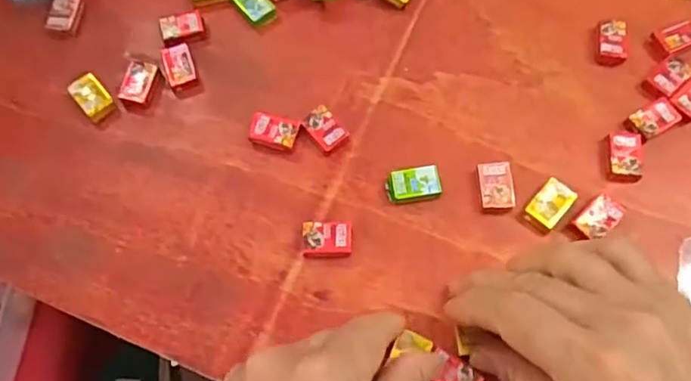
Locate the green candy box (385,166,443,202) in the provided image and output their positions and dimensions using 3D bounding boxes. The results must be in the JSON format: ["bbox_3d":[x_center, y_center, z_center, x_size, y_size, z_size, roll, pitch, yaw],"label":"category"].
[{"bbox_3d":[0.036,-0.002,0.319,0.028,0.009,0.018,-6,69,-1],"label":"green candy box"}]

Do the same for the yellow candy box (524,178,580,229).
[{"bbox_3d":[0.107,0.007,0.312,0.018,0.007,0.025,38,75,15],"label":"yellow candy box"}]

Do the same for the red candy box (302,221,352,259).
[{"bbox_3d":[-0.009,0.026,0.309,0.025,0.009,0.019,-1,69,1],"label":"red candy box"}]

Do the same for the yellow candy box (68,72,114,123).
[{"bbox_3d":[-0.144,-0.054,0.339,0.017,0.007,0.028,-41,73,-13],"label":"yellow candy box"}]

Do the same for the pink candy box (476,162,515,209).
[{"bbox_3d":[0.079,-0.002,0.316,0.018,0.009,0.025,-3,69,1],"label":"pink candy box"}]

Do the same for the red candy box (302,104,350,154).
[{"bbox_3d":[-0.010,-0.034,0.330,0.019,0.008,0.024,-34,72,-11],"label":"red candy box"}]

